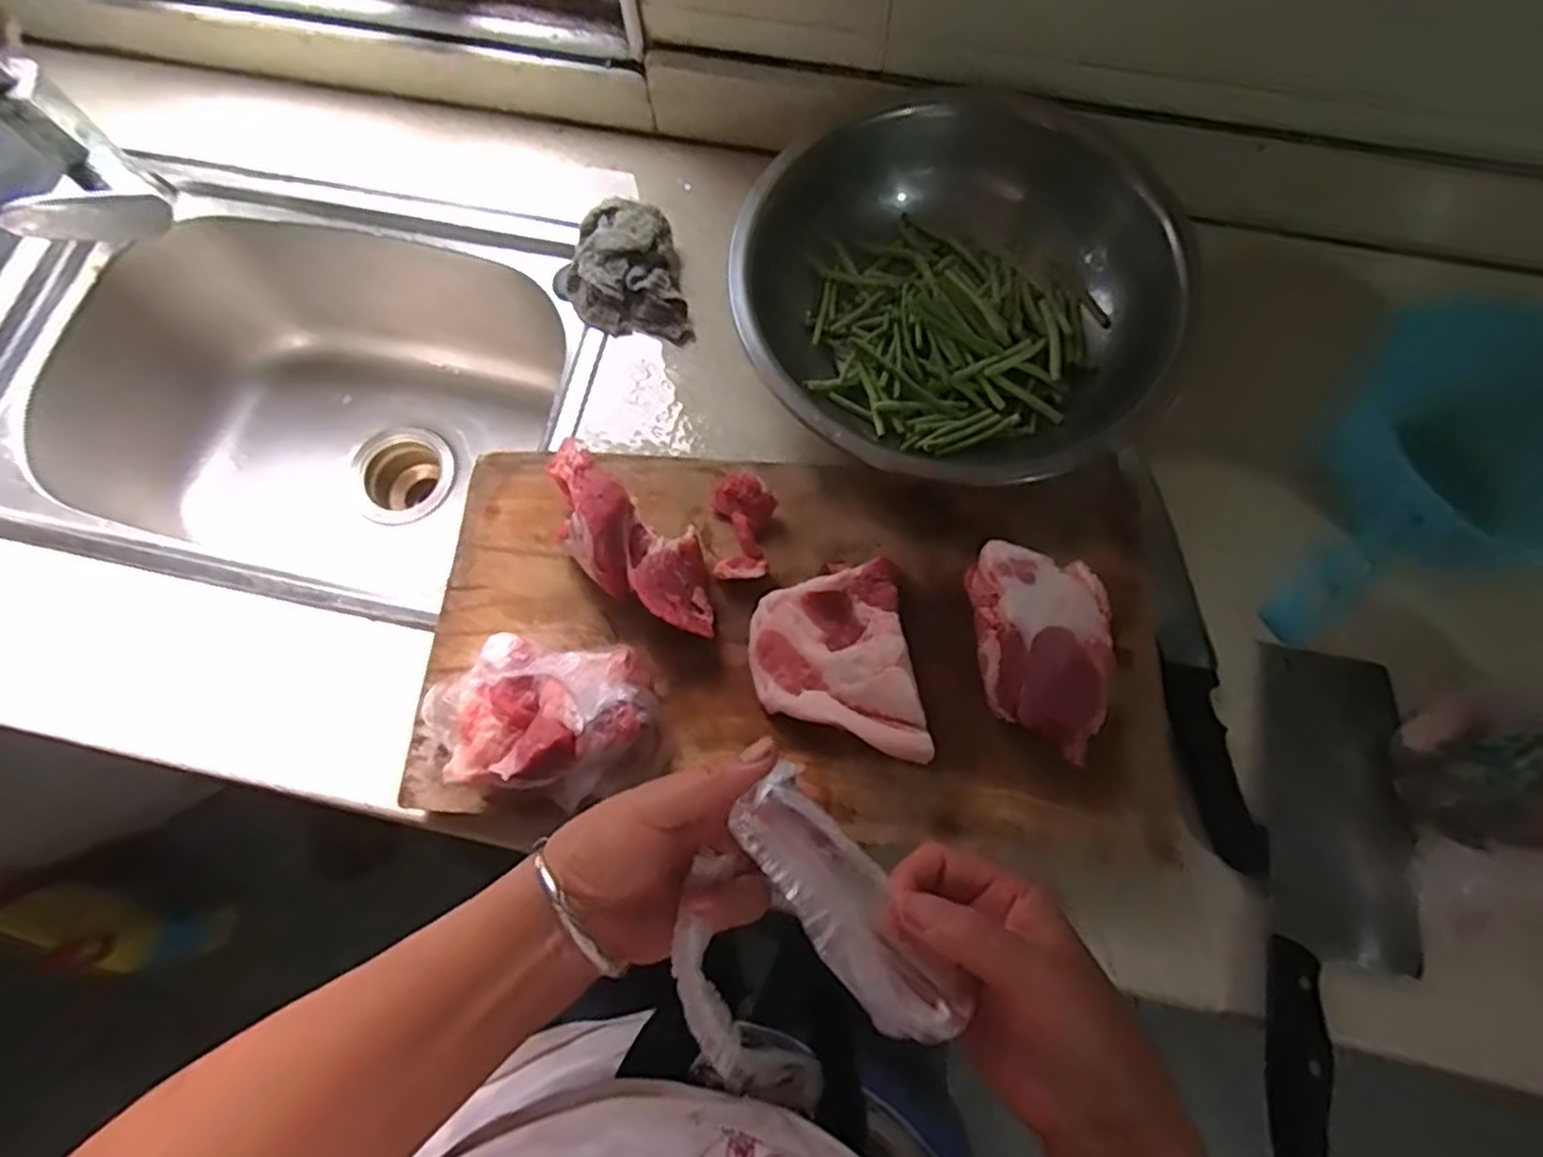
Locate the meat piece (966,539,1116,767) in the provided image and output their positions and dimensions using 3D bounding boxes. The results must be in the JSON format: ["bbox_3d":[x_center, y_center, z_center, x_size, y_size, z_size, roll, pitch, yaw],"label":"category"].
[{"bbox_3d":[0.157,0.041,0.438,0.068,0.057,0.119,-7,73,-1],"label":"meat piece"}]

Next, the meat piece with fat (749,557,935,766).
[{"bbox_3d":[0.036,0.054,0.442,0.088,0.049,0.111,-9,73,-2],"label":"meat piece with fat"}]

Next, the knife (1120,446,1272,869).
[{"bbox_3d":[0.277,0.045,0.501,0.035,0.028,0.277,-2,73,0],"label":"knife"}]

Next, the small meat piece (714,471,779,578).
[{"bbox_3d":[-0.018,-0.034,0.478,0.037,0.027,0.069,5,73,2],"label":"small meat piece"}]

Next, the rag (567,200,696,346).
[{"bbox_3d":[-0.113,-0.233,0.580,0.083,0.046,0.107,-11,73,-2],"label":"rag"}]

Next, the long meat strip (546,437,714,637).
[{"bbox_3d":[-0.087,-0.020,0.459,0.137,0.065,0.057,39,77,12],"label":"long meat strip"}]

